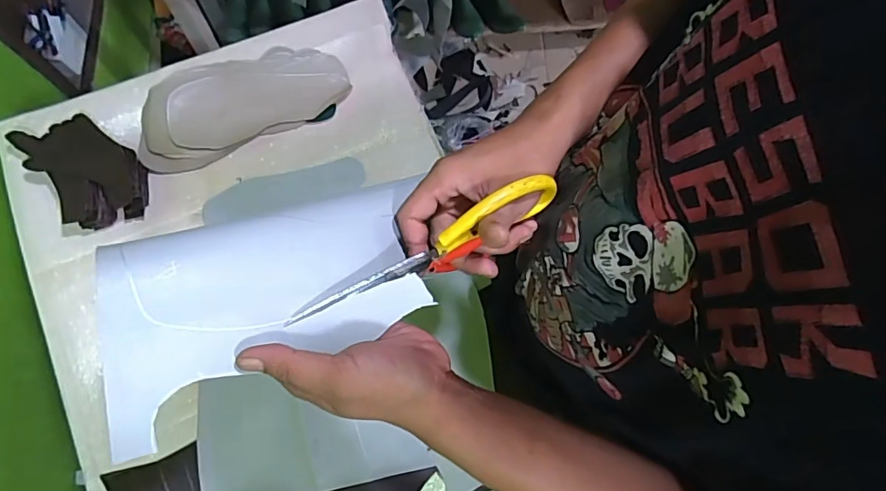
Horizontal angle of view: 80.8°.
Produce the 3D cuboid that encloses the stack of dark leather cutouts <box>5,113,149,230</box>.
[{"bbox_3d":[-0.499,-0.111,0.731,0.117,0.062,0.175,-37,78,-11],"label":"stack of dark leather cutouts"}]

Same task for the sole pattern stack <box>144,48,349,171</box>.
[{"bbox_3d":[-0.305,-0.219,0.793,0.322,0.047,0.139,-24,76,-8],"label":"sole pattern stack"}]

